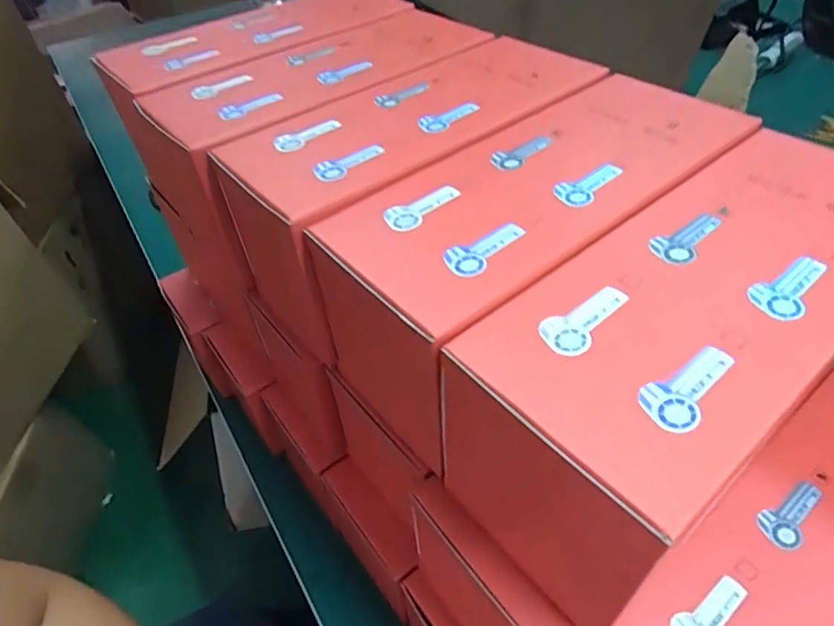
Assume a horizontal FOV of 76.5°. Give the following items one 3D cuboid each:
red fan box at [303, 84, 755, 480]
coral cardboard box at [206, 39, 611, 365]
[{"bbox_3d":[0.050,-0.024,0.234,0.179,0.088,0.082,-28,52,-20],"label":"red fan box"},{"bbox_3d":[-0.004,-0.066,0.268,0.184,0.080,0.092,-34,54,-25],"label":"coral cardboard box"}]

